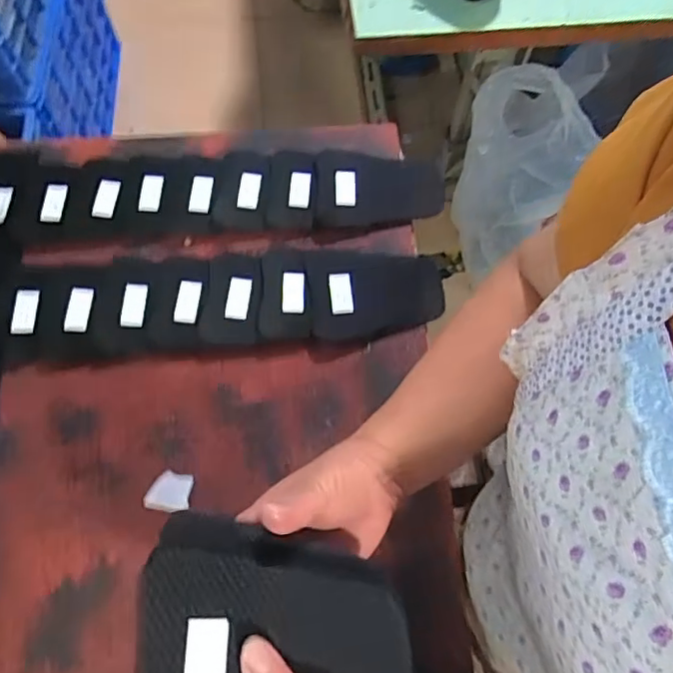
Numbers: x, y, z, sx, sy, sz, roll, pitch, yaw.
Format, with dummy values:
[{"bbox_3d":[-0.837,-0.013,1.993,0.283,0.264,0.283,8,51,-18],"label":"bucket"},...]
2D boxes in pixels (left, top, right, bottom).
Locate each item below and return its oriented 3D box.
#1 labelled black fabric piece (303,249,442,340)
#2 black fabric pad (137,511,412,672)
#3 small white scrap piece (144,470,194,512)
[{"bbox_3d":[0.039,-0.049,0.601,0.131,0.014,0.098,-4,67,-3],"label":"labelled black fabric piece"},{"bbox_3d":[-0.030,0.160,0.313,0.148,0.019,0.117,11,63,-29],"label":"black fabric pad"},{"bbox_3d":[-0.149,0.139,0.527,0.038,0.005,0.034,13,67,4],"label":"small white scrap piece"}]

